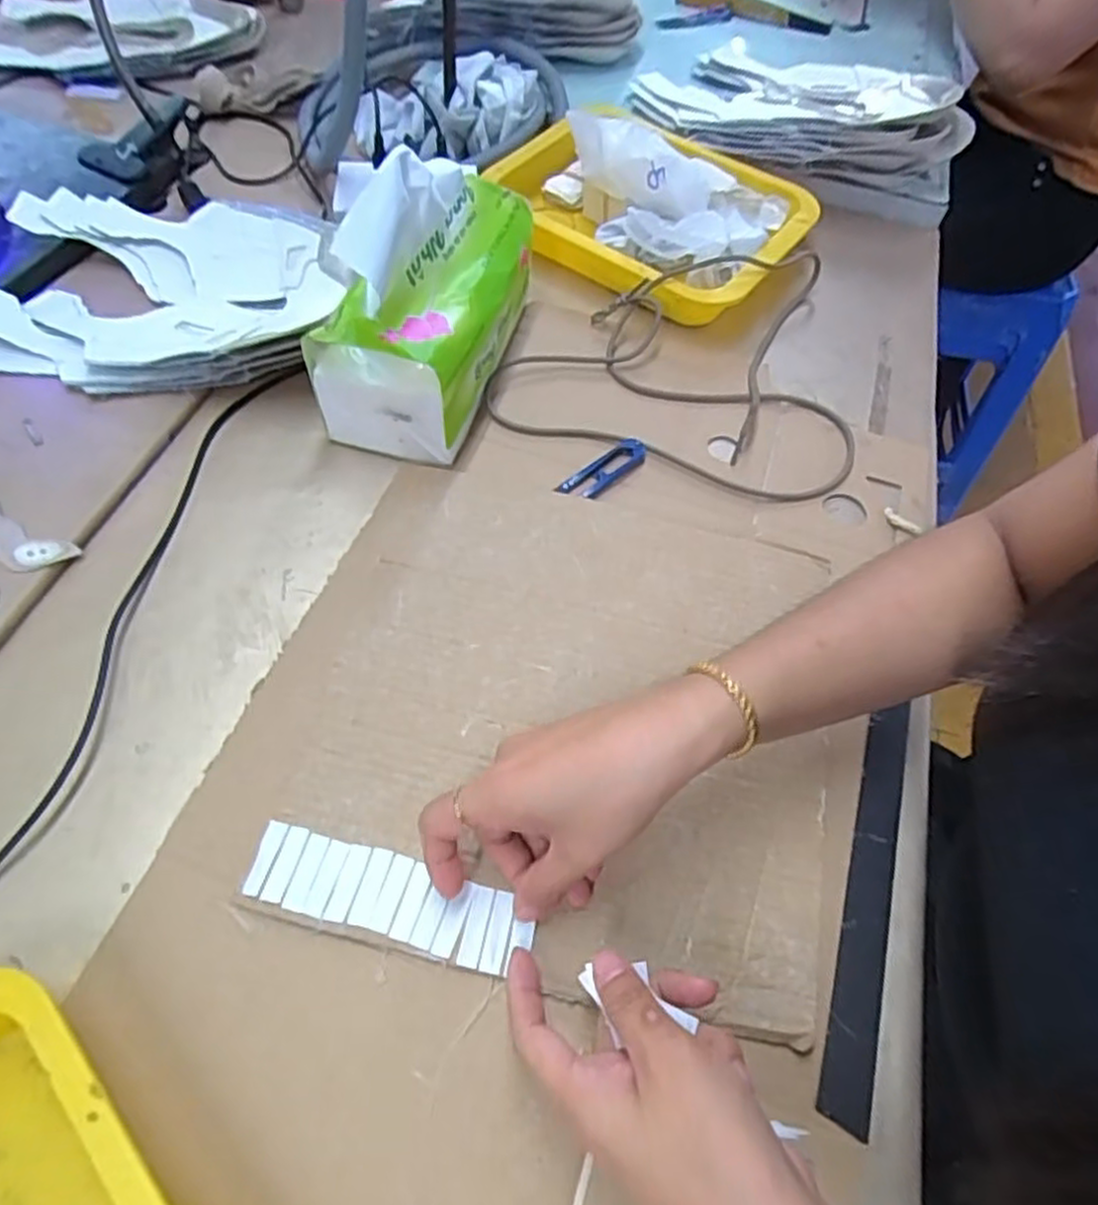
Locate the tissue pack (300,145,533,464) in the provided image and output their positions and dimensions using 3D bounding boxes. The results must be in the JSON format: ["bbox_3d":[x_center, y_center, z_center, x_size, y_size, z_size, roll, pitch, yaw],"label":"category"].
[{"bbox_3d":[-0.078,-0.217,0.492,0.093,0.151,0.188,17,59,6],"label":"tissue pack"}]

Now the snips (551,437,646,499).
[{"bbox_3d":[0.038,-0.092,0.506,0.072,0.007,0.024,-36,68,-23],"label":"snips"}]

